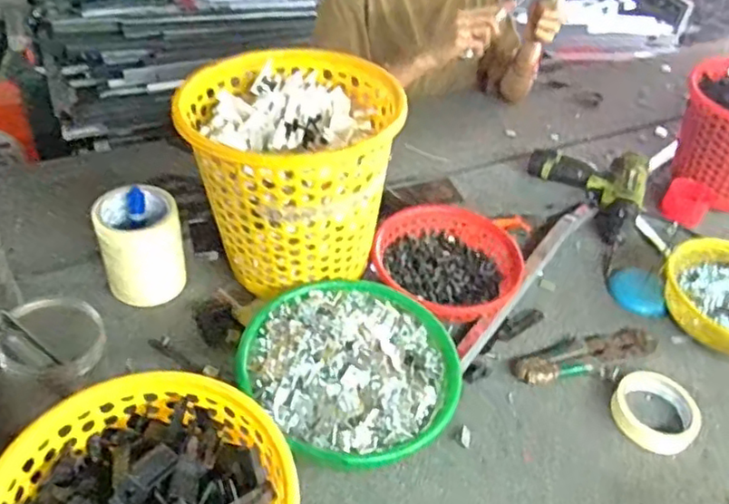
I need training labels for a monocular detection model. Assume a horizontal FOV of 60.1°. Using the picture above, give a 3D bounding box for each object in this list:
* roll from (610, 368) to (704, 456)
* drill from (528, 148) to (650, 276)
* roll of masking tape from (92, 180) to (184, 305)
[{"bbox_3d":[0.341,0.185,0.736,0.094,0.024,0.095,4,42,-4],"label":"roll"},{"bbox_3d":[0.349,-0.090,0.993,0.176,0.063,0.206,15,43,8],"label":"drill"},{"bbox_3d":[-0.273,-0.008,0.775,0.091,0.118,0.092,-10,45,-18],"label":"roll of masking tape"}]

